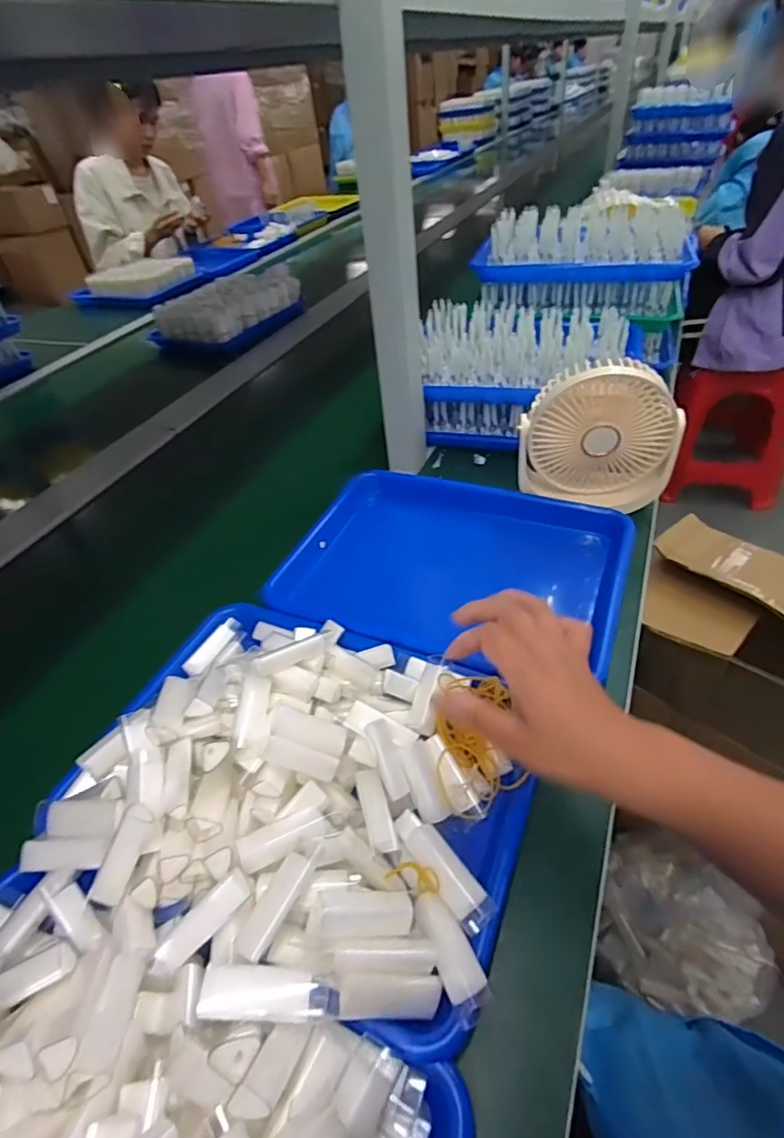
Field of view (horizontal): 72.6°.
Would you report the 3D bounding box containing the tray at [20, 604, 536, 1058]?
[{"bbox_3d":[-0.072,0.139,0.382,0.316,0.071,0.259,14,47,22],"label":"tray"}]

